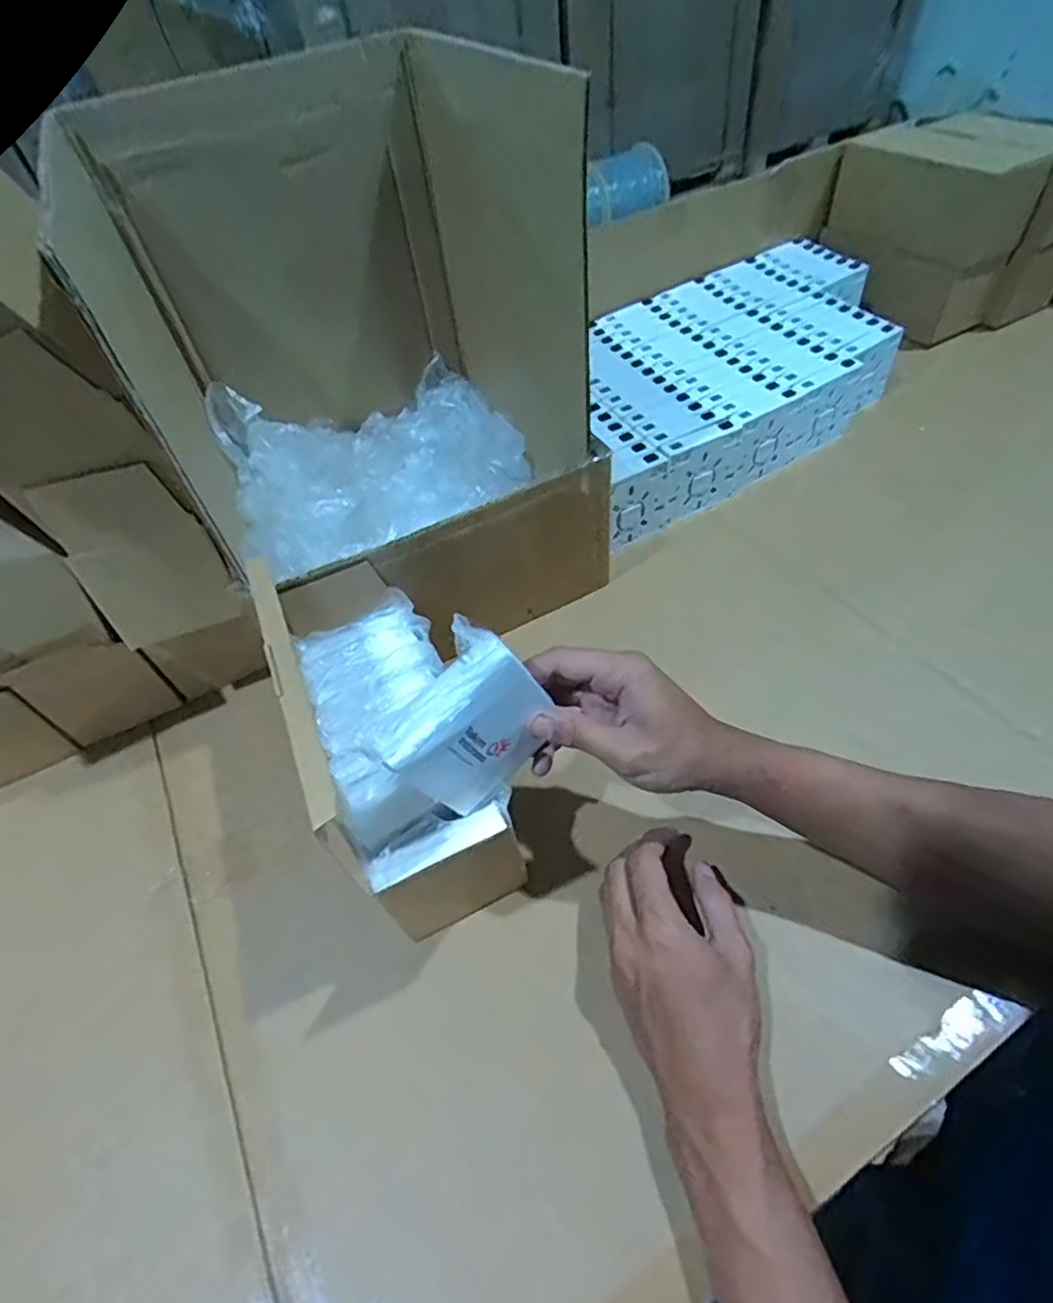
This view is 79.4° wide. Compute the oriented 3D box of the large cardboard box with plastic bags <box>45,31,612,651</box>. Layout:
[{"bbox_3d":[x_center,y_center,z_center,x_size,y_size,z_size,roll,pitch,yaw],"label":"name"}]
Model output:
[{"bbox_3d":[-0.141,-0.227,0.516,0.294,0.332,0.320,-28,53,-12],"label":"large cardboard box with plastic bags"}]

